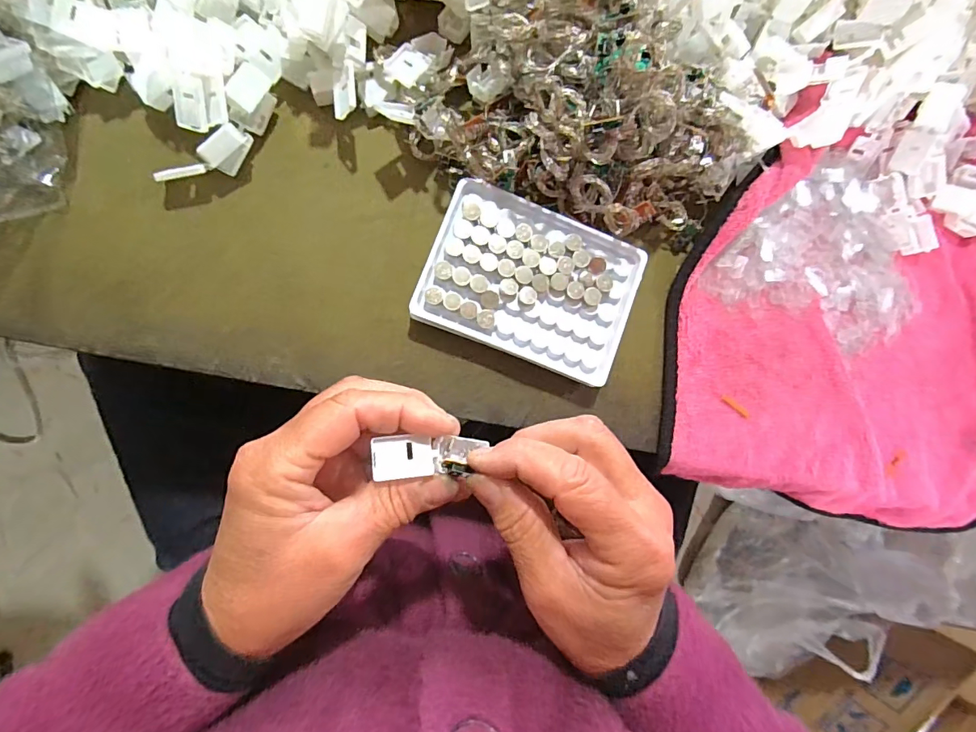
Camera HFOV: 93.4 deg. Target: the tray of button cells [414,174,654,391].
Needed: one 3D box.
[{"bbox_3d":[0.028,-0.052,0.292,0.129,0.020,0.092,20,84,-7],"label":"tray of button cells"}]

